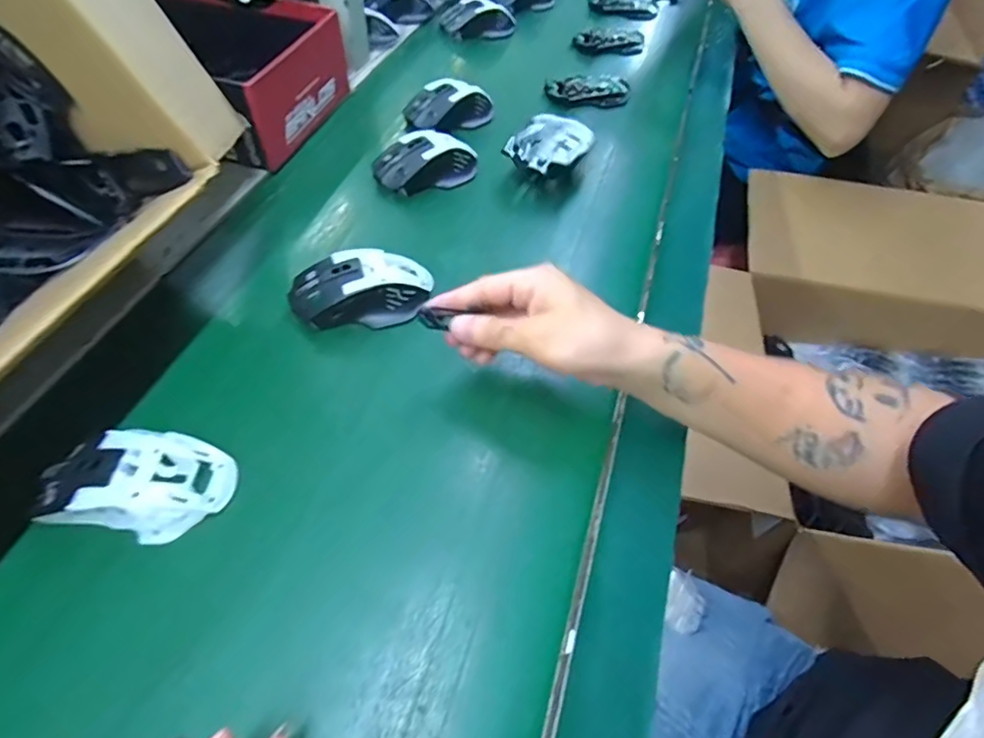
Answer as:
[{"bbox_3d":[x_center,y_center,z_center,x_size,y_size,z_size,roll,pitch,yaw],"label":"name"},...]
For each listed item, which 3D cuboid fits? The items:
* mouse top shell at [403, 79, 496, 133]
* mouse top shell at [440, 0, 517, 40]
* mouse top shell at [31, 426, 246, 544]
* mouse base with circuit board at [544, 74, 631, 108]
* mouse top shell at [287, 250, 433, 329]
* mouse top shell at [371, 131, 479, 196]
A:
[{"bbox_3d":[-0.047,-0.310,0.617,0.112,0.044,0.063,-29,62,-23],"label":"mouse top shell"},{"bbox_3d":[-0.018,-0.508,0.766,0.107,0.034,0.060,2,54,-4],"label":"mouse top shell"},{"bbox_3d":[-0.223,0.069,0.333,0.108,0.035,0.070,11,54,2],"label":"mouse top shell"},{"bbox_3d":[0.123,-0.357,0.678,0.107,0.015,0.064,-5,55,-9],"label":"mouse base with circuit board"},{"bbox_3d":[-0.107,-0.067,0.439,0.111,0.038,0.061,-5,55,-9],"label":"mouse top shell"},{"bbox_3d":[-0.067,-0.219,0.551,0.113,0.034,0.061,-22,59,-20],"label":"mouse top shell"}]

